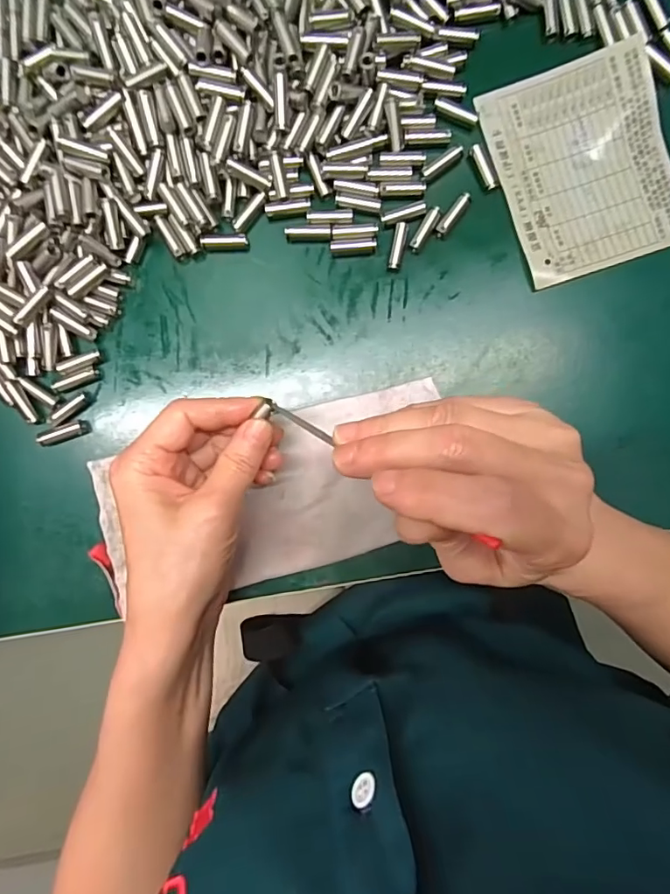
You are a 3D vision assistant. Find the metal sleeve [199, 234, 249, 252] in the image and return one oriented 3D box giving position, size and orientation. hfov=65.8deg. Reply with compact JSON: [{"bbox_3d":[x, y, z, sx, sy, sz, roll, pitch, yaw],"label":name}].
[{"bbox_3d":[-0.060,-0.112,0.282,0.025,0.007,0.009,-4,93,0],"label":"metal sleeve"}]

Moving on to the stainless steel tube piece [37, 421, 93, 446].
[{"bbox_3d":[-0.148,-0.008,0.285,0.027,0.004,0.008,-19,92,-14],"label":"stainless steel tube piece"}]

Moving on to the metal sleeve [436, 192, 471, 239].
[{"bbox_3d":[0.064,-0.125,0.277,0.007,0.004,0.026,36,91,-1],"label":"metal sleeve"}]

